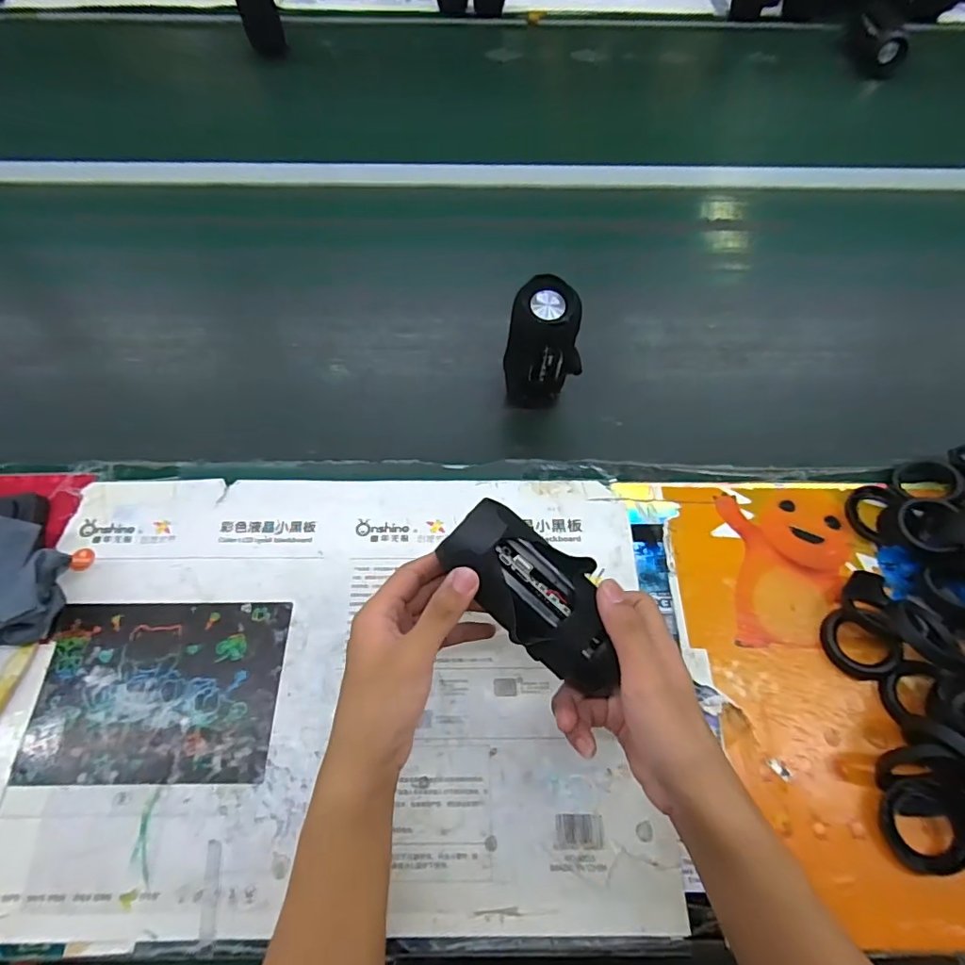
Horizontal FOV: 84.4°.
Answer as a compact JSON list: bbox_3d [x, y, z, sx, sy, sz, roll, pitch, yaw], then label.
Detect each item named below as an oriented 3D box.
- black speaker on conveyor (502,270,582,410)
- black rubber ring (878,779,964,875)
[{"bbox_3d":[0.063,-0.128,0.565,0.058,0.174,0.054,-29,65,-15],"label":"black speaker on conveyor"},{"bbox_3d":[0.332,0.257,0.399,0.058,0.011,0.059,-8,63,17],"label":"black rubber ring"}]

